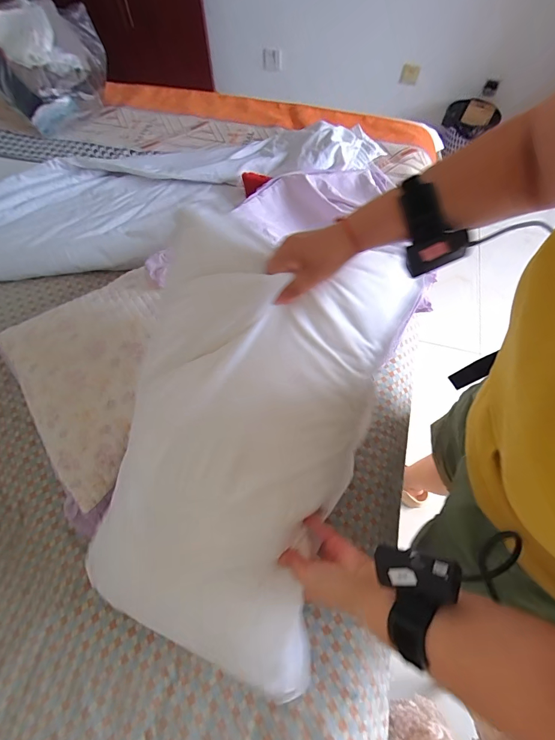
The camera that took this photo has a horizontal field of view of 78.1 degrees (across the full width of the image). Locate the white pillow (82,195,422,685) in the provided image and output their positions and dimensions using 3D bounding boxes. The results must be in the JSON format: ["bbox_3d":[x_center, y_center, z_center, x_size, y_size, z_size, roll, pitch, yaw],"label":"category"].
[{"bbox_3d":[-0.052,0.090,0.468,0.332,0.111,0.567,19,87,2],"label":"white pillow"}]

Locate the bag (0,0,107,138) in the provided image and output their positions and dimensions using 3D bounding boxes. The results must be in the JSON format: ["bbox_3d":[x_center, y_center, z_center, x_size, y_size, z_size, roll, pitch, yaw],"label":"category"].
[{"bbox_3d":[-0.710,-0.946,1.046,0.251,0.277,0.289,22,64,11],"label":"bag"}]

